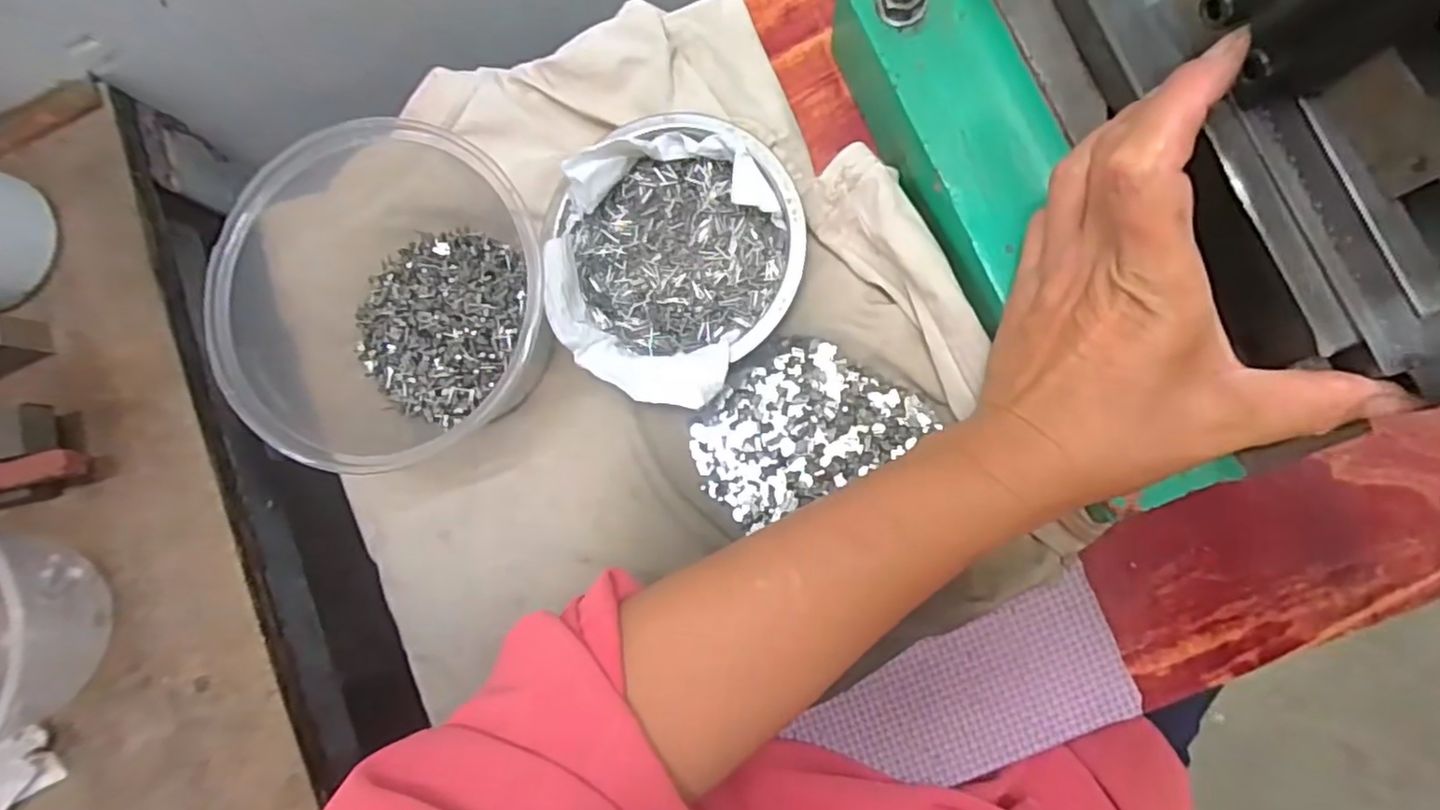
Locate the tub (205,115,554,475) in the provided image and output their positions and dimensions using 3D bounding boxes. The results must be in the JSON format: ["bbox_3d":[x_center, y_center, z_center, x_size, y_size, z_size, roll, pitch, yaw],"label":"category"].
[{"bbox_3d":[-0.138,-0.045,0.302,0.138,0.079,0.135,-1,84,6],"label":"tub"}]

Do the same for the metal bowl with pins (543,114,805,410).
[{"bbox_3d":[-0.023,-0.070,0.312,0.118,0.036,0.123,-1,84,6],"label":"metal bowl with pins"}]

